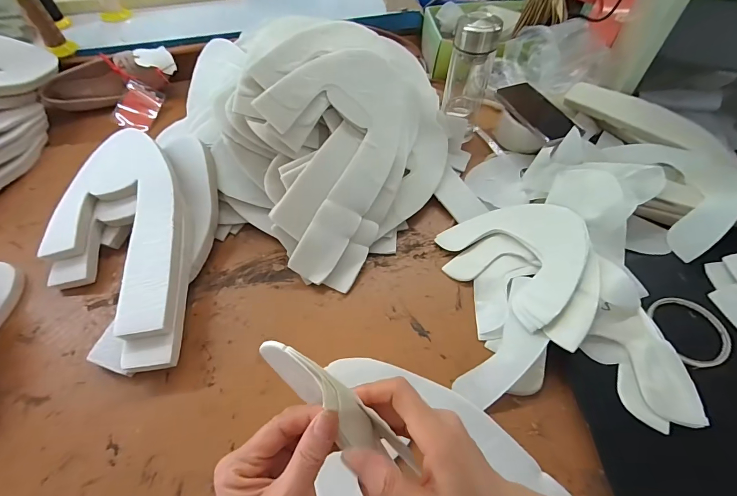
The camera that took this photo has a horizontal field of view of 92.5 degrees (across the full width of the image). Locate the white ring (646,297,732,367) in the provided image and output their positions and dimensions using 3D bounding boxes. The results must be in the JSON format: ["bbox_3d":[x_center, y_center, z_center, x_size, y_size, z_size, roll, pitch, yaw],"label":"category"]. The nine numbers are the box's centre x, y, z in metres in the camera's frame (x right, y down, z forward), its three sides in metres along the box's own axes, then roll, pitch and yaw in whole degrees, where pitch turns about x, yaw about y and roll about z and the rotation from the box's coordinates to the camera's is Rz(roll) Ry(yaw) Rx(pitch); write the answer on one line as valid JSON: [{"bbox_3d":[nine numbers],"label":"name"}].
[{"bbox_3d":[0.389,0.097,0.424,0.081,0.012,0.088,-1,53,1],"label":"white ring"}]

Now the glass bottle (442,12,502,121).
[{"bbox_3d":[0.172,-0.307,0.587,0.068,0.146,0.077,15,56,11],"label":"glass bottle"}]

